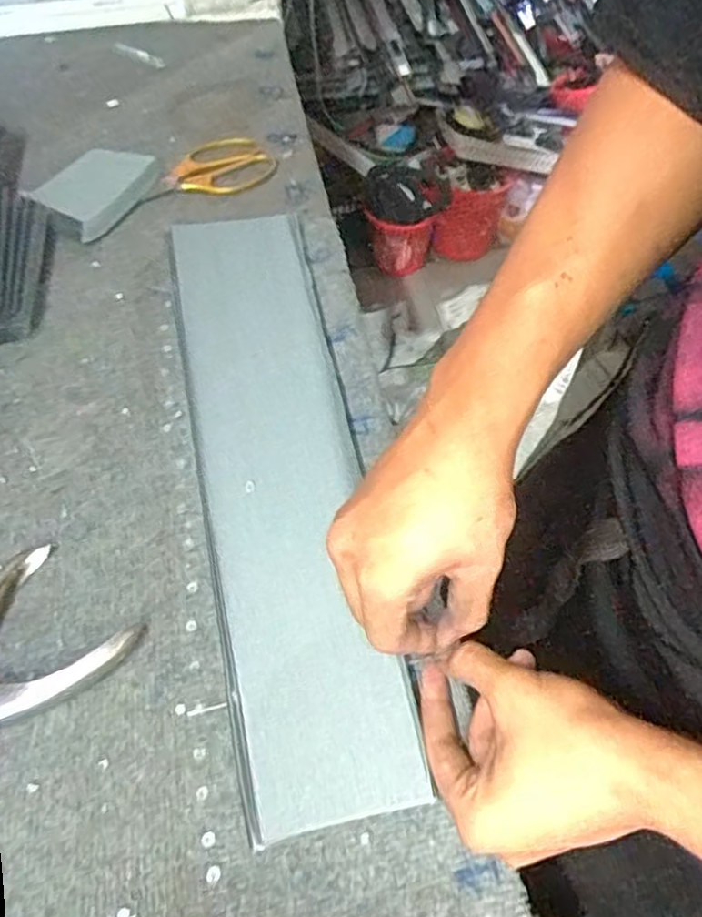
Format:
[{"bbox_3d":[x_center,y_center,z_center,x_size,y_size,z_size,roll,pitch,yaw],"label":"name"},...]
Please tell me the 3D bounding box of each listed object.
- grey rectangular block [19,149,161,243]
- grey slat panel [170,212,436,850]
[{"bbox_3d":[-0.248,-0.262,0.661,0.094,0.024,0.110,25,58,17],"label":"grey rectangular block"},{"bbox_3d":[-0.058,-0.012,0.496,0.109,0.023,0.497,-9,55,-7],"label":"grey slat panel"}]

